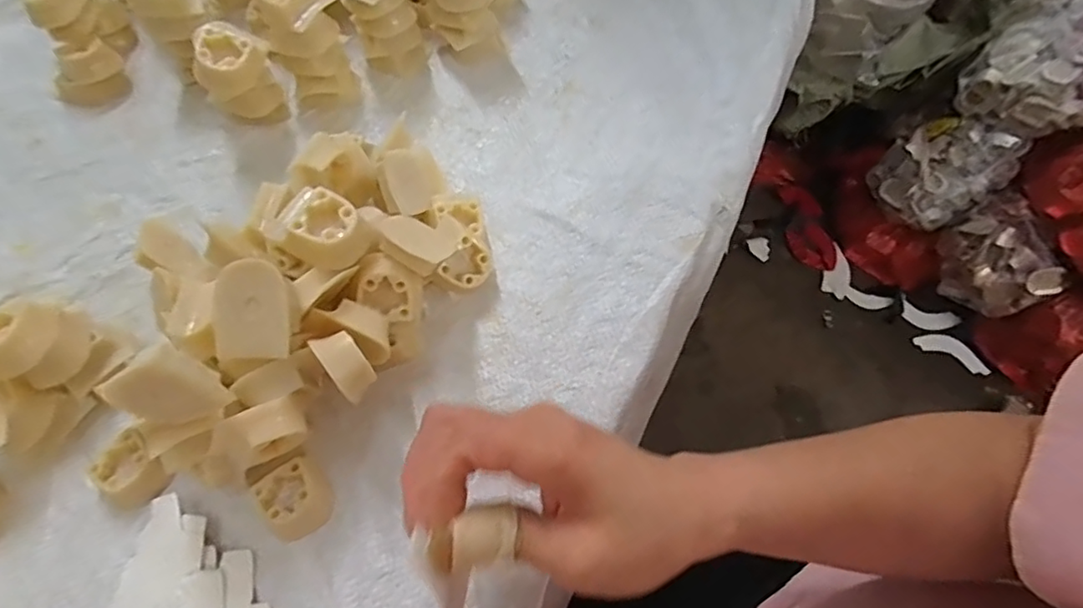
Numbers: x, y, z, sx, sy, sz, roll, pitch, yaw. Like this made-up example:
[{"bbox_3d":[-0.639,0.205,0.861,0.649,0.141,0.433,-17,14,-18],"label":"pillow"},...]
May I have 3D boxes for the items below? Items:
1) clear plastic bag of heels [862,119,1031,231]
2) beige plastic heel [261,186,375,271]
[{"bbox_3d":[0.719,-0.240,1.012,0.157,0.138,0.180,-39,72,-16],"label":"clear plastic bag of heels"},{"bbox_3d":[-0.114,-0.039,0.295,0.044,0.020,0.036,31,70,14],"label":"beige plastic heel"}]

